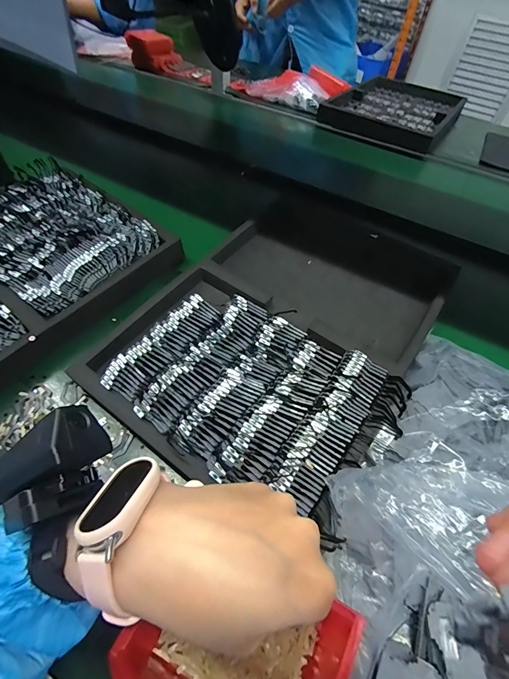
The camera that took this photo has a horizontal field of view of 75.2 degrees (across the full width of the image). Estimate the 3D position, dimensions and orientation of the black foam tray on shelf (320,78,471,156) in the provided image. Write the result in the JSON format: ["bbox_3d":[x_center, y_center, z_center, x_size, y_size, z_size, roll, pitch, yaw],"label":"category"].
[{"bbox_3d":[0.424,-0.676,0.959,0.302,0.049,0.494,29,56,17],"label":"black foam tray on shelf"}]

